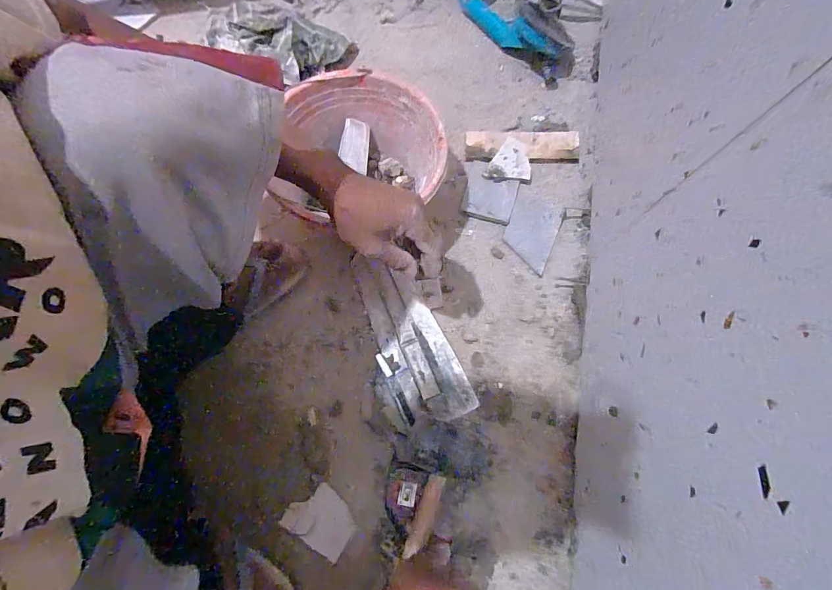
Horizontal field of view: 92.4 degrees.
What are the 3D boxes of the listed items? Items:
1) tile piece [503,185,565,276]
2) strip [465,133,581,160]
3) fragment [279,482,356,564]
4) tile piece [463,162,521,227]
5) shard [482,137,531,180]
[{"bbox_3d":[0.190,-0.109,0.653,0.082,0.004,0.123,23,79,6],"label":"tile piece"},{"bbox_3d":[0.180,-0.255,0.678,0.187,0.011,0.048,-1,78,1],"label":"strip"},{"bbox_3d":[-0.134,0.317,0.563,0.093,0.008,0.075,34,81,8],"label":"fragment"},{"bbox_3d":[0.119,-0.170,0.661,0.090,0.006,0.095,17,79,5],"label":"tile piece"},{"bbox_3d":[0.154,-0.230,0.671,0.074,0.011,0.073,1,78,1],"label":"shard"}]

